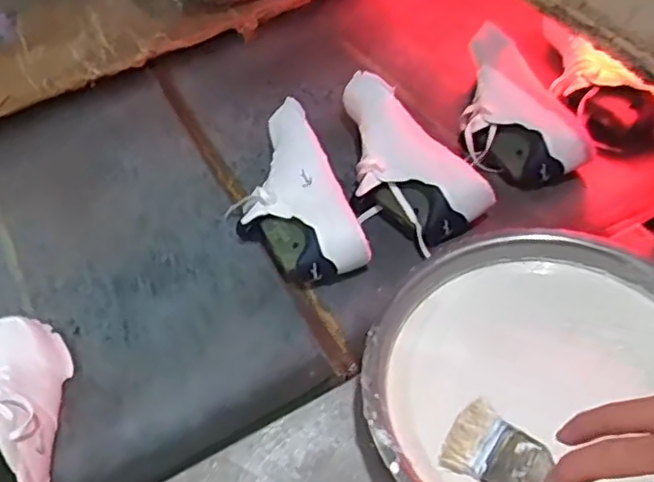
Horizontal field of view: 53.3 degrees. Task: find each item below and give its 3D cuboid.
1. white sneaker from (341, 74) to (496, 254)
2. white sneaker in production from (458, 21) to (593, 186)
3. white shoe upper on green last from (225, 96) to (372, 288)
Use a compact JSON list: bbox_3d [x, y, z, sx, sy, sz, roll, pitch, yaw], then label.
[{"bbox_3d":[0.088,-0.123,0.885,0.138,0.117,0.288,-25,52,-12],"label":"white sneaker"},{"bbox_3d":[0.247,-0.179,0.914,0.108,0.110,0.249,-26,53,-13],"label":"white sneaker in production"},{"bbox_3d":[-0.054,-0.067,0.860,0.139,0.122,0.281,-25,52,-12],"label":"white shoe upper on green last"}]

